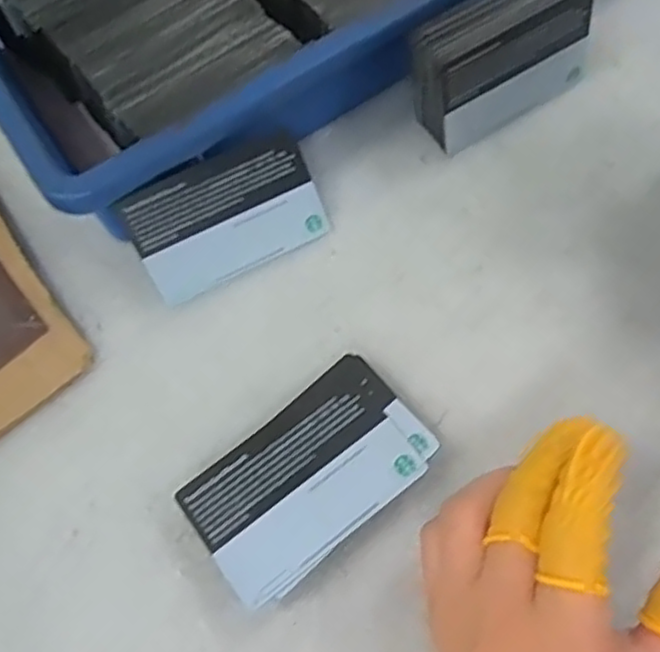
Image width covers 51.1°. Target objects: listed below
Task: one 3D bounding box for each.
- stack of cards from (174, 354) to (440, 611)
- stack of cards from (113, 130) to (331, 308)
[{"bbox_3d":[-0.007,0.061,0.277,0.092,0.020,0.055,-38,71,-12],"label":"stack of cards"},{"bbox_3d":[-0.047,-0.050,0.313,0.083,0.056,0.005,-28,24,-8],"label":"stack of cards"}]

